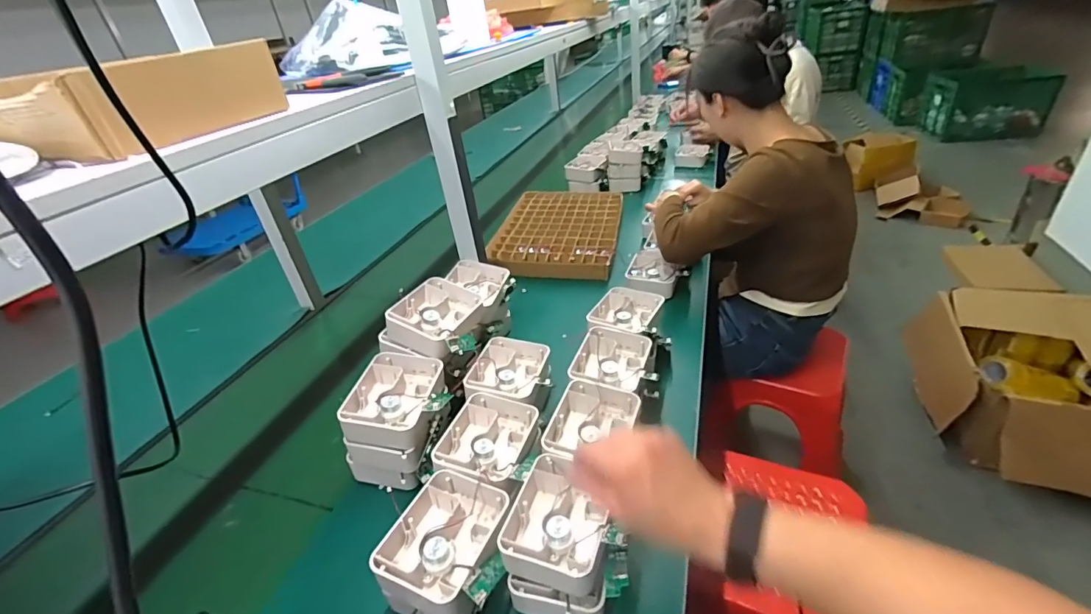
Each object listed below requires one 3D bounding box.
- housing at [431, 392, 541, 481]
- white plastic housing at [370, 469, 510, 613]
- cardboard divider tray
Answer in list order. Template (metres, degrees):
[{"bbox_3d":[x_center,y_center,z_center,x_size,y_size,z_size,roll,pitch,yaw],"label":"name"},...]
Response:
[{"bbox_3d":[-0.072,0.174,0.608,0.105,0.045,0.130,3,34,16],"label":"housing"},{"bbox_3d":[-0.106,0.264,0.516,0.111,0.079,0.133,6,35,20],"label":"white plastic housing"},{"bbox_3d":[0.032,-0.193,1.203,0.302,0.050,0.427,1,34,14],"label":"cardboard divider tray"}]

